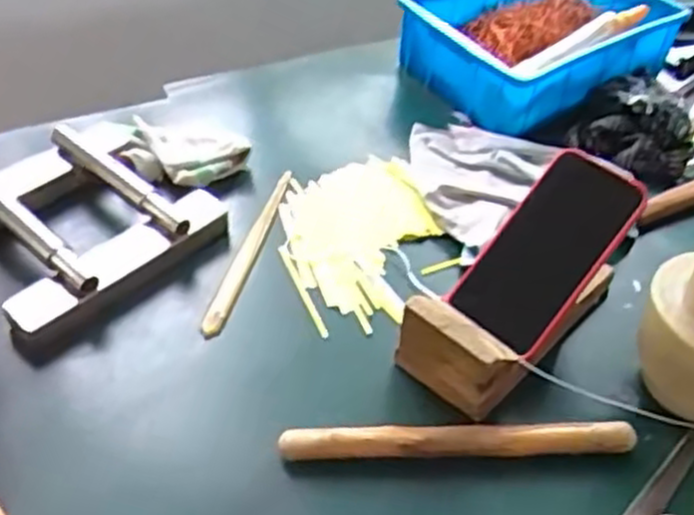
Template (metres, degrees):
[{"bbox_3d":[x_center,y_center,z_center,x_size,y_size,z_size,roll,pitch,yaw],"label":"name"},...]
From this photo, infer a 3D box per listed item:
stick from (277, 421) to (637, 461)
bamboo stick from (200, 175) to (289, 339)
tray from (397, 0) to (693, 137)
[{"bbox_3d":[0.080,0.130,0.556,0.249,0.019,0.022,-1,44,-6],"label":"stick"},{"bbox_3d":[-0.084,-0.010,0.693,0.018,0.007,0.206,13,44,7],"label":"bamboo stick"},{"bbox_3d":[0.220,-0.270,0.937,0.320,0.087,0.212,-28,53,-30],"label":"tray"}]

